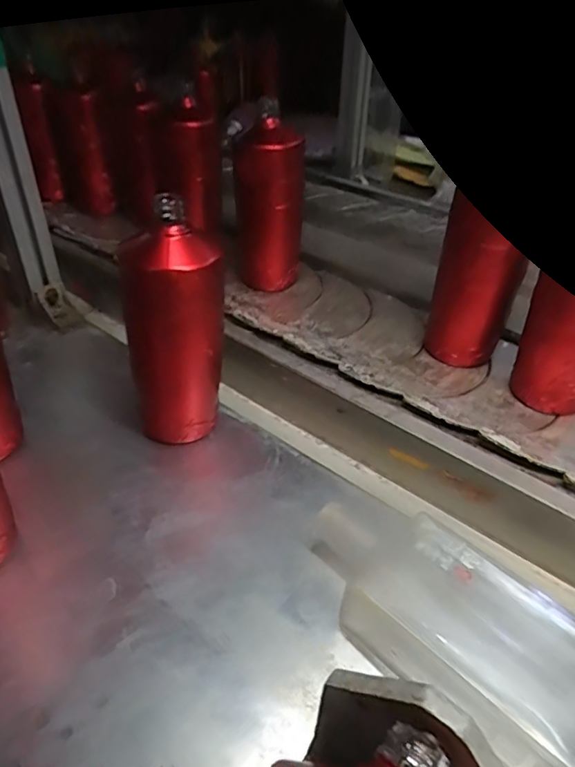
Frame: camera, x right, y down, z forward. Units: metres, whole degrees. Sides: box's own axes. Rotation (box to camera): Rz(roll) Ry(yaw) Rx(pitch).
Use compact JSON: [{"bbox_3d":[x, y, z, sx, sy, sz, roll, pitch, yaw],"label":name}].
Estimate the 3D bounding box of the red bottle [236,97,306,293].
[{"bbox_3d":[-0.020,-0.217,0.670,0.084,0.201,0.067,1,41,0],"label":"red bottle"}]

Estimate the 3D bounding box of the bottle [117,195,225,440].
[{"bbox_3d":[-0.101,-0.041,0.463,0.068,0.193,0.075,28,48,28],"label":"bottle"}]

